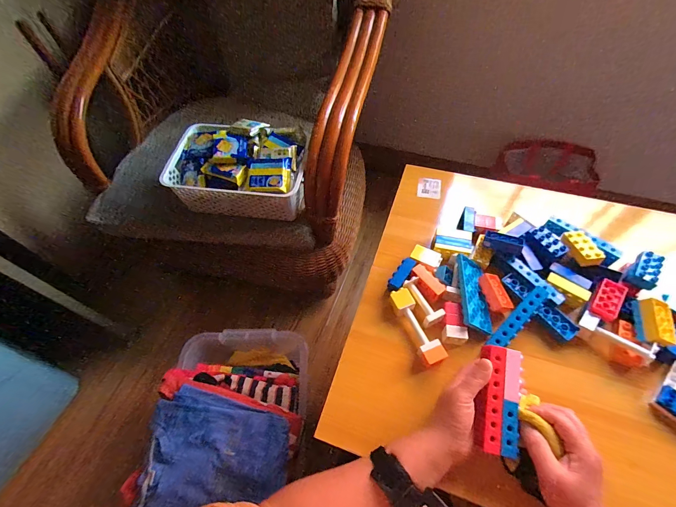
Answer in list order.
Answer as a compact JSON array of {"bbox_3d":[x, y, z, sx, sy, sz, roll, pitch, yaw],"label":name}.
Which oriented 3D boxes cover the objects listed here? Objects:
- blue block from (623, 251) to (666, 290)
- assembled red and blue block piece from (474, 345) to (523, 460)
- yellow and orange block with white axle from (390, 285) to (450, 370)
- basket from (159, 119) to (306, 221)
[{"bbox_3d":[0.498,0.028,0.504,0.034,0.023,0.063,28,72,34],"label":"blue block"},{"bbox_3d":[0.211,0.189,0.408,0.047,0.025,0.127,11,74,10],"label":"assembled red and blue block piece"},{"bbox_3d":[0.126,0.120,0.509,0.037,0.035,0.131,-21,58,-10],"label":"yellow and orange block with white axle"},{"bbox_3d":[-0.223,-0.198,0.736,0.299,0.127,0.196,4,57,6],"label":"basket"}]

